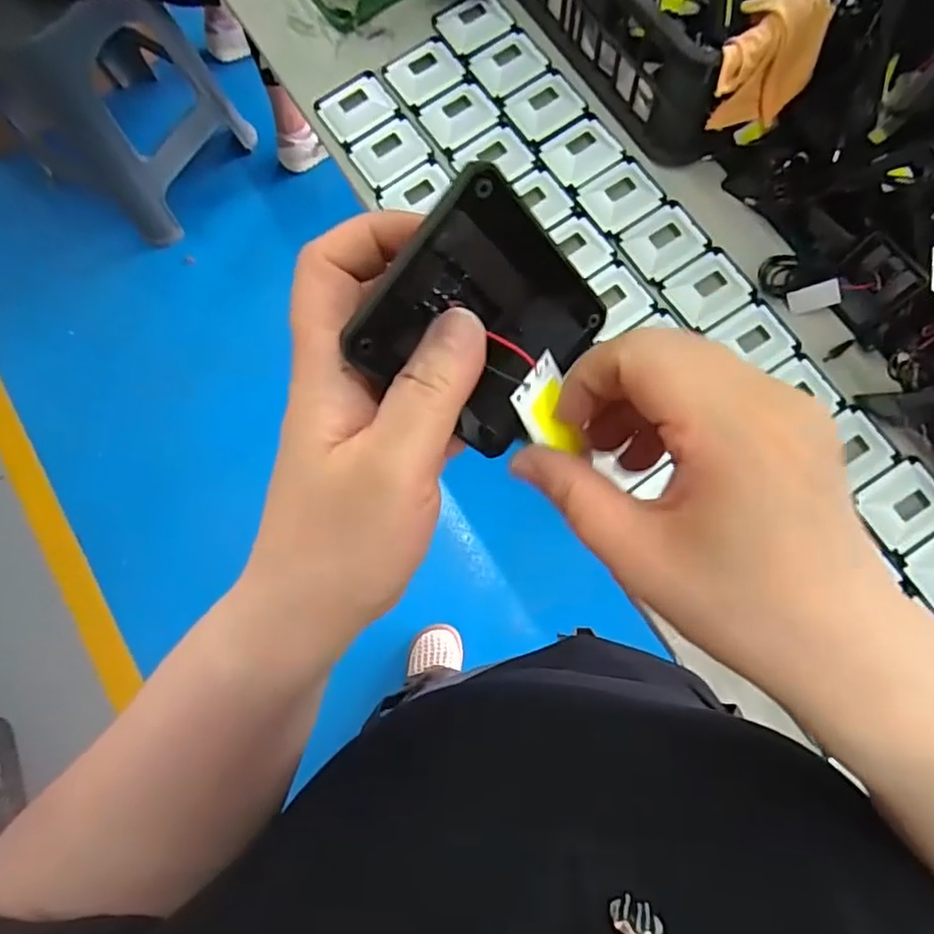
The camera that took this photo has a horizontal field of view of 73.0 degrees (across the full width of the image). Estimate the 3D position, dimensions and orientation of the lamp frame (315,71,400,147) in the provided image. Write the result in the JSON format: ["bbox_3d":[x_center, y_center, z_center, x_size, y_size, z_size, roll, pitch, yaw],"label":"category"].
[{"bbox_3d":[-0.125,-0.405,0.711,0.075,0.010,0.073,-32,79,-6],"label":"lamp frame"}]

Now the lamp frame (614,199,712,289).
[{"bbox_3d":[0.206,-0.236,0.654,0.077,0.009,0.068,-33,79,-6],"label":"lamp frame"}]

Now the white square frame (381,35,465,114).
[{"bbox_3d":[-0.046,-0.447,0.714,0.085,0.009,0.077,-37,79,-7],"label":"white square frame"}]

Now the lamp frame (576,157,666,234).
[{"bbox_3d":[0.166,-0.289,0.672,0.079,0.010,0.066,-37,79,-7],"label":"lamp frame"}]

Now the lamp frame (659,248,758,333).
[{"bbox_3d":[0.248,-0.181,0.640,0.077,0.010,0.067,-36,79,-7],"label":"lamp frame"}]

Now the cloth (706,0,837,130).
[{"bbox_3d":[0.272,-0.367,0.584,0.082,0.088,0.118,32,80,8],"label":"cloth"}]

